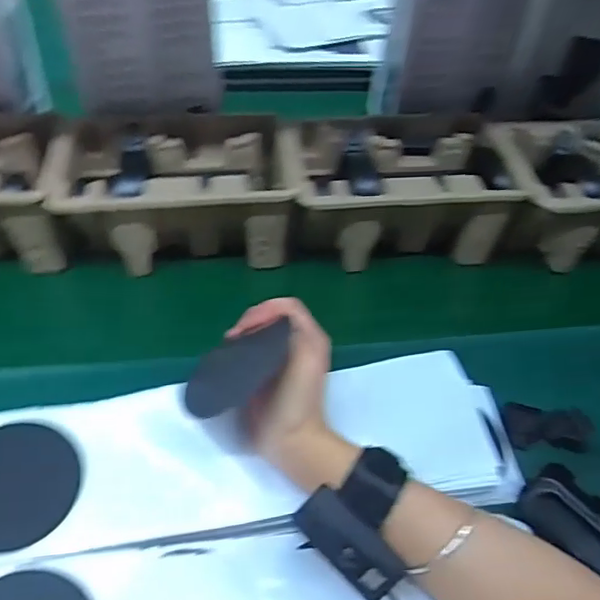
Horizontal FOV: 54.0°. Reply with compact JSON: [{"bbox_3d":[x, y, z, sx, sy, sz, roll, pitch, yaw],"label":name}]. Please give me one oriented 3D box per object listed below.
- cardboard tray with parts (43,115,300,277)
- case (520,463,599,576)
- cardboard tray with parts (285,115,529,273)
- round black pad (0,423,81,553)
[{"bbox_3d":[-0.126,-0.107,0.614,0.230,0.105,0.140,-1,47,-6],"label":"cardboard tray with parts"},{"bbox_3d":[0.223,0.178,0.446,0.040,0.035,0.107,-34,58,-31],"label":"case"},{"bbox_3d":[0.102,-0.110,0.633,0.228,0.102,0.143,1,47,-4],"label":"cardboard tray with parts"},{"bbox_3d":[-0.203,0.130,0.417,0.084,0.005,0.084,7,61,-12],"label":"round black pad"}]

